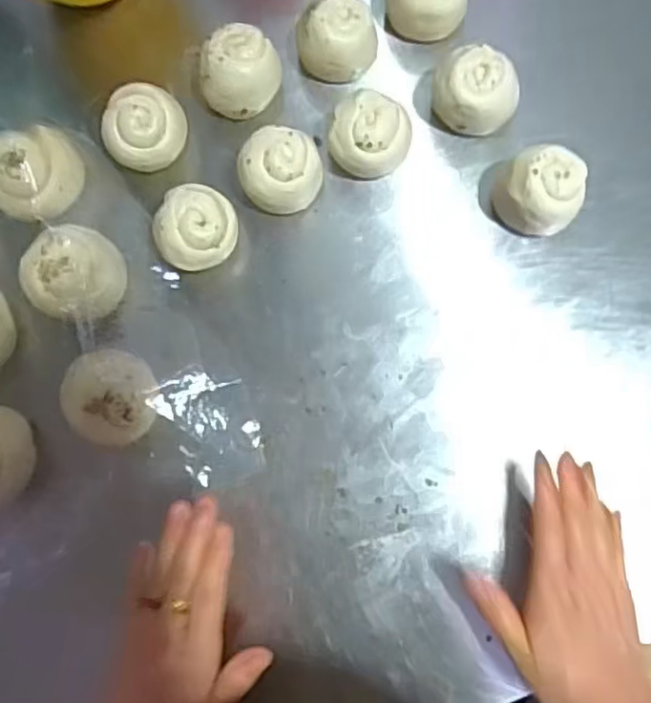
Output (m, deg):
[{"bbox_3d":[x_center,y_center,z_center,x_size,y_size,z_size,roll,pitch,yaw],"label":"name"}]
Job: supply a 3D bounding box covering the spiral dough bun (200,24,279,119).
[{"bbox_3d":[-0.065,-0.217,0.516,0.057,0.042,0.059,-1,80,3],"label":"spiral dough bun"}]

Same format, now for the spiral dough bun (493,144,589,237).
[{"bbox_3d":[0.154,-0.113,0.477,0.056,0.048,0.052,-1,80,3],"label":"spiral dough bun"}]

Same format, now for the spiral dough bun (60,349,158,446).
[{"bbox_3d":[-0.151,0.032,0.475,0.064,0.041,0.063,-42,81,-4],"label":"spiral dough bun"}]

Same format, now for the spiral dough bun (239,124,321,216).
[{"bbox_3d":[-0.034,-0.135,0.505,0.056,0.046,0.056,-1,80,3],"label":"spiral dough bun"}]

